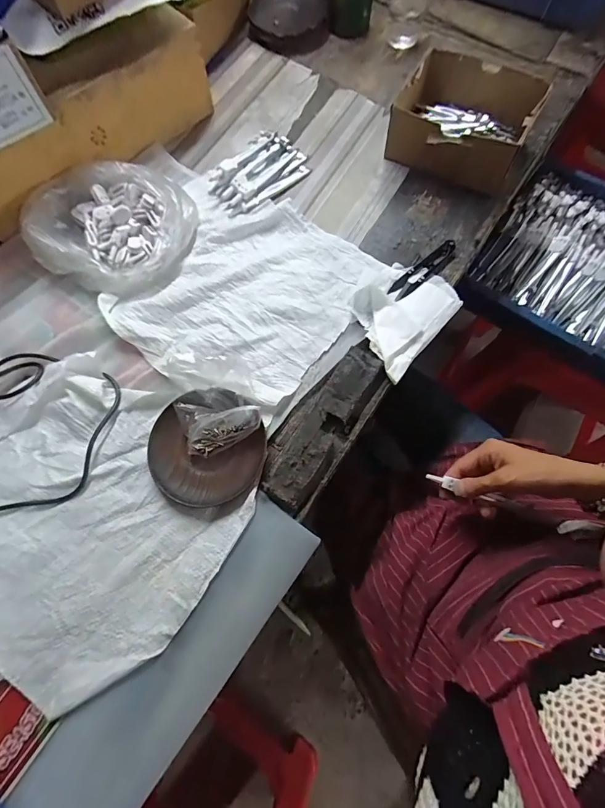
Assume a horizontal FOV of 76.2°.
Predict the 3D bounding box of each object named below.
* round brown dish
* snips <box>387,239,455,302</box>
[{"bbox_3d":[-0.094,0.042,0.385,0.111,0.011,0.114,0,71,1],"label":"round brown dish"},{"bbox_3d":[0.148,-0.162,0.465,0.106,0.005,0.026,-40,75,-11],"label":"snips"}]

